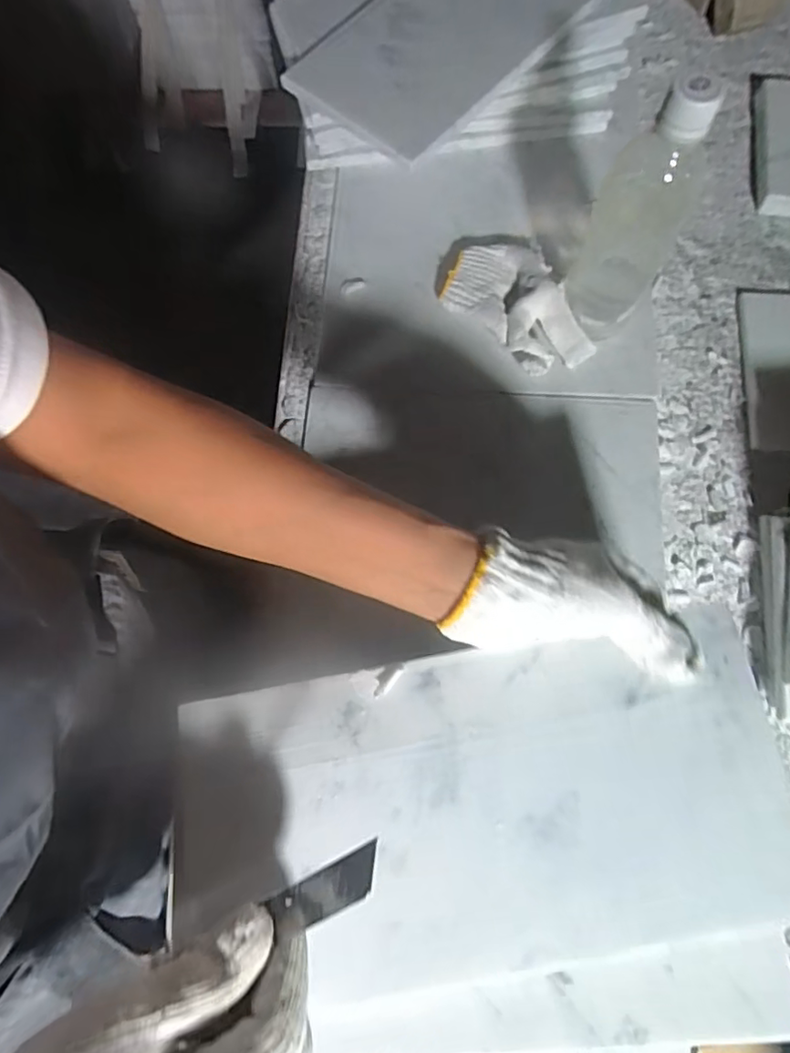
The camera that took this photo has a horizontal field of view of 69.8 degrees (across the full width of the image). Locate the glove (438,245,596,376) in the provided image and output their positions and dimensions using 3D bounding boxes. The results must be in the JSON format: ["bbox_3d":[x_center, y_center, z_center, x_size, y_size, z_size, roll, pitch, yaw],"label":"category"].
[{"bbox_3d":[0.103,-0.198,0.510,0.094,0.037,0.149,-26,75,-7],"label":"glove"}]

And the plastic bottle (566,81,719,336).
[{"bbox_3d":[0.174,-0.216,0.427,0.065,0.212,0.053,24,76,7],"label":"plastic bottle"}]

